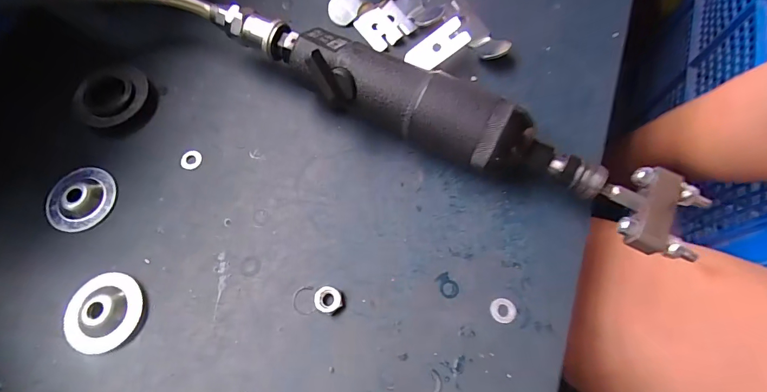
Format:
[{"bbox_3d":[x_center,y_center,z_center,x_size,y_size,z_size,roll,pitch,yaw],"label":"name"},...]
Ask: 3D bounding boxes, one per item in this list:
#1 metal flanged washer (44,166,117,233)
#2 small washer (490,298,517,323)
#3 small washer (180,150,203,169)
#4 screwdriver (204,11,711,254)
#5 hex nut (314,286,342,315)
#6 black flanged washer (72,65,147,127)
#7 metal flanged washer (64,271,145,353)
[{"bbox_3d":[-0.176,0.000,0.224,0.036,0.006,0.038,-1,68,2],"label":"metal flanged washer"},{"bbox_3d":[0.061,0.057,0.195,0.013,0.004,0.012,-1,68,2],"label":"small washer"},{"bbox_3d":[-0.116,-0.022,0.235,0.012,0.004,0.012,-6,79,-1],"label":"small washer"},{"bbox_3d":[0.027,-0.042,0.217,0.273,0.044,0.040,25,71,12],"label":"screwdriver"},{"bbox_3d":[-0.028,0.053,0.200,0.014,0.005,0.013,13,69,8],"label":"hex nut"},{"bbox_3d":[-0.172,-0.064,0.247,0.044,0.010,0.040,-1,68,2],"label":"black flanged washer"},{"bbox_3d":[-0.144,0.059,0.199,0.036,0.006,0.039,9,69,6],"label":"metal flanged washer"}]

